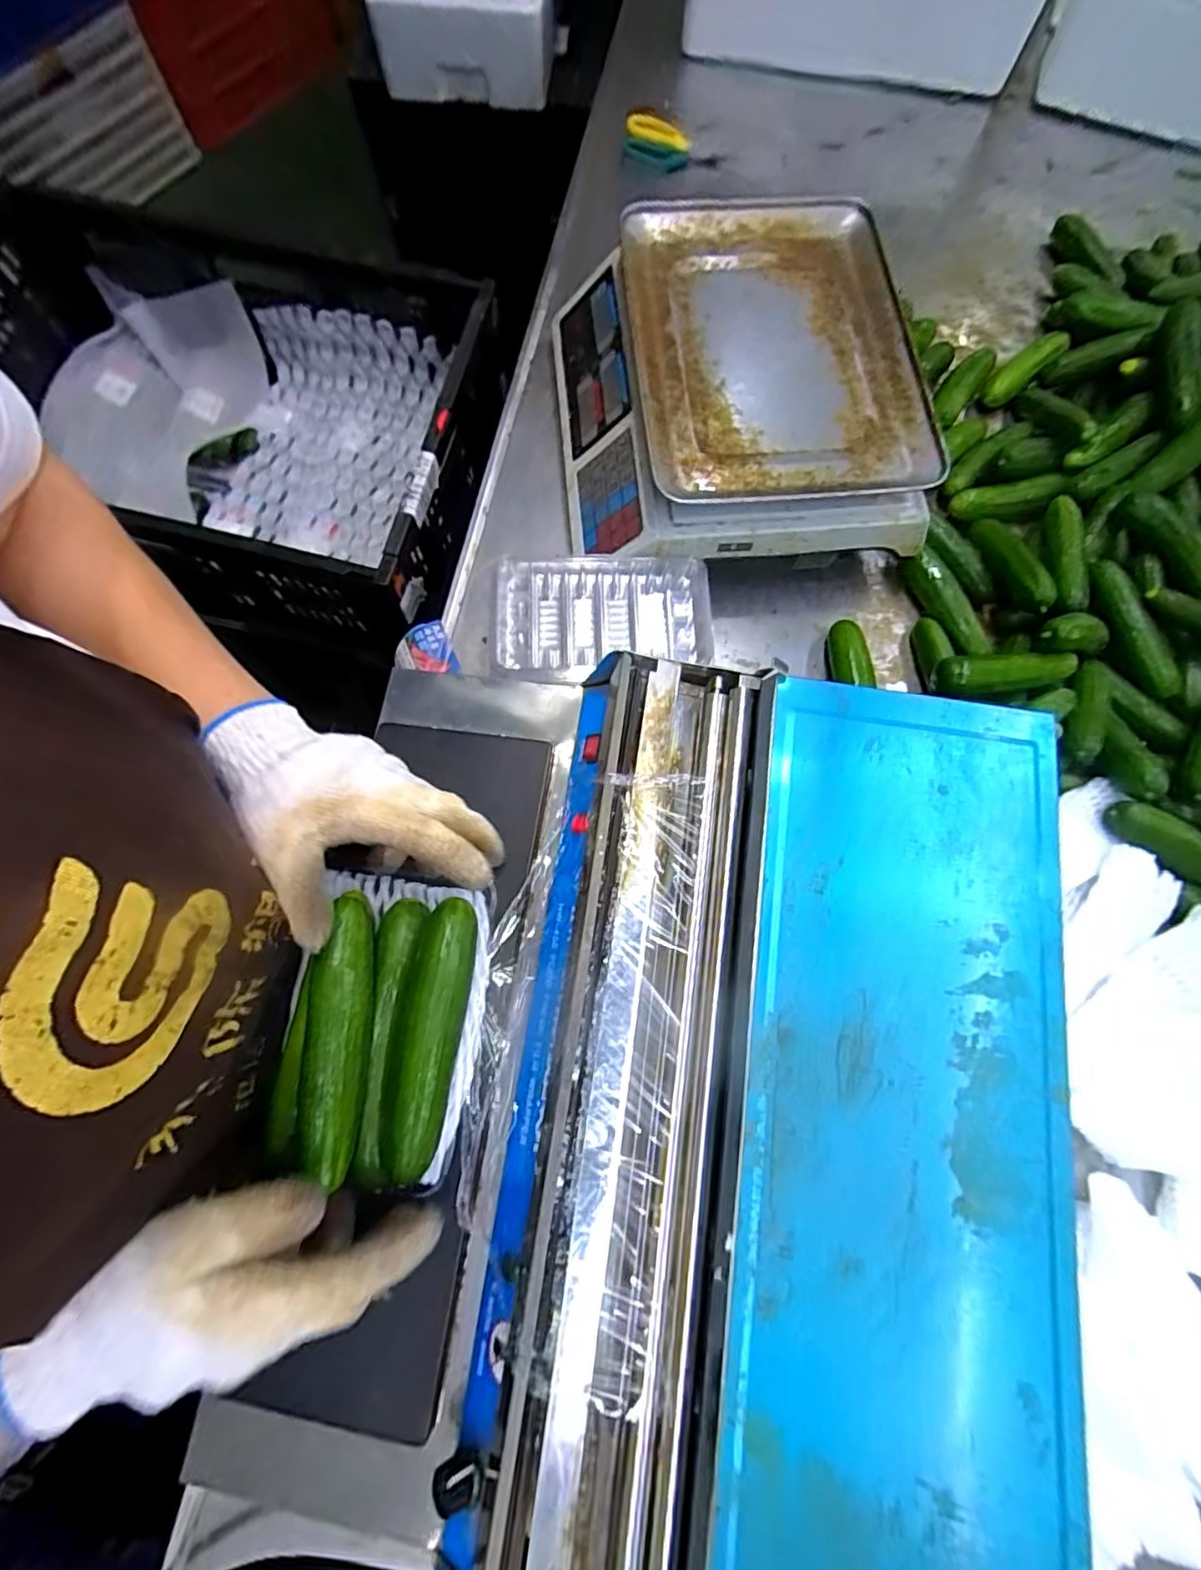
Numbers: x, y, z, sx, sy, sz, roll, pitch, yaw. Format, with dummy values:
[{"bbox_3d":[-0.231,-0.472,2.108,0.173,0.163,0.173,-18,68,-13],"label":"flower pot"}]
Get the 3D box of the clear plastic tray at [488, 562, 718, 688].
[{"bbox_3d":[0.004,-0.132,0.495,0.178,0.027,0.110,-1,75,-2],"label":"clear plastic tray"}]

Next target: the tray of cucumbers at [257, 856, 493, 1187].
[{"bbox_3d":[-0.118,0.131,0.326,0.097,0.058,0.163,7,75,0],"label":"tray of cucumbers"}]

